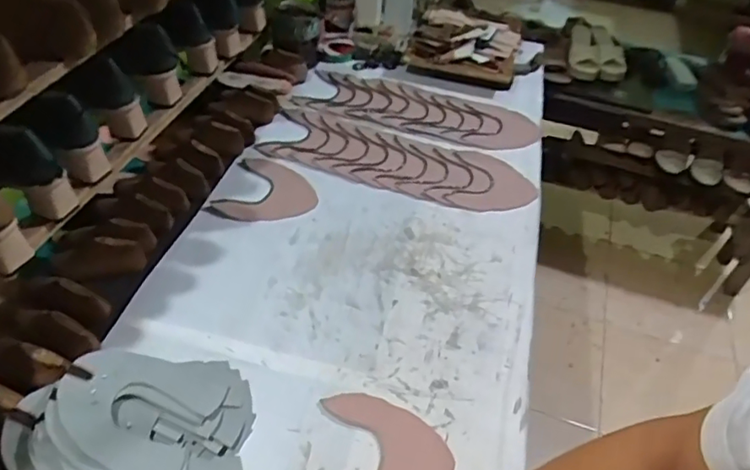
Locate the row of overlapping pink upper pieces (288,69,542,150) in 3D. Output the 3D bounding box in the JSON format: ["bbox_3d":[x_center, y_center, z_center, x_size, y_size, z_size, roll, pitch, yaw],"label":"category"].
[{"bbox_3d":[0.095,-0.275,1.248,0.511,0.015,0.183,15,46,8],"label":"row of overlapping pink upper pieces"}]

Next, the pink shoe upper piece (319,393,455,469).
[{"bbox_3d":[0.012,0.270,0.688,0.158,0.008,0.158,5,47,-2],"label":"pink shoe upper piece"}]

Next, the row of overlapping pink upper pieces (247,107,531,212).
[{"bbox_3d":[0.044,-0.147,1.109,0.515,0.011,0.182,15,46,9],"label":"row of overlapping pink upper pieces"}]

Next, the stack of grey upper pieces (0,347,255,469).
[{"bbox_3d":[-0.267,0.231,0.630,0.250,0.094,0.201,-5,47,-11],"label":"stack of grey upper pieces"}]

